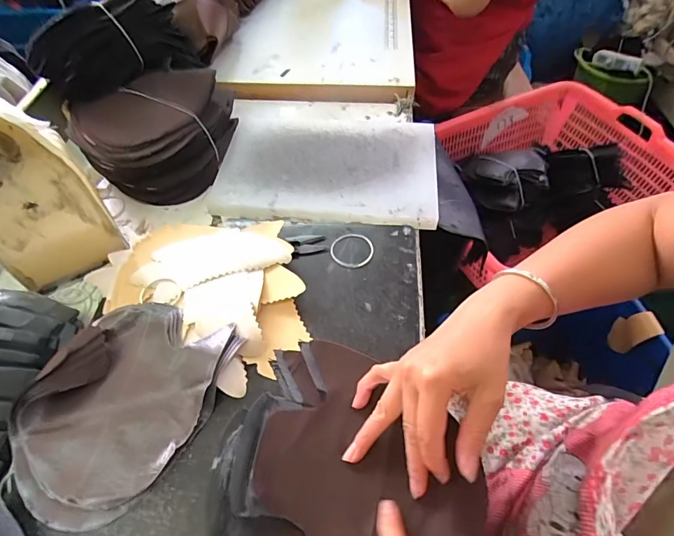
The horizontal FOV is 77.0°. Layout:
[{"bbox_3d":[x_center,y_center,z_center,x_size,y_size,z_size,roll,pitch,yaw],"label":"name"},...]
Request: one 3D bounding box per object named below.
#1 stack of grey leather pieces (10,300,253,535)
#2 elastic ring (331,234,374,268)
[{"bbox_3d":[-0.200,0.119,0.391,0.152,0.025,0.194,25,56,14],"label":"stack of grey leather pieces"},{"bbox_3d":[0.018,-0.022,0.499,0.050,0.004,0.049,2,54,-3],"label":"elastic ring"}]

